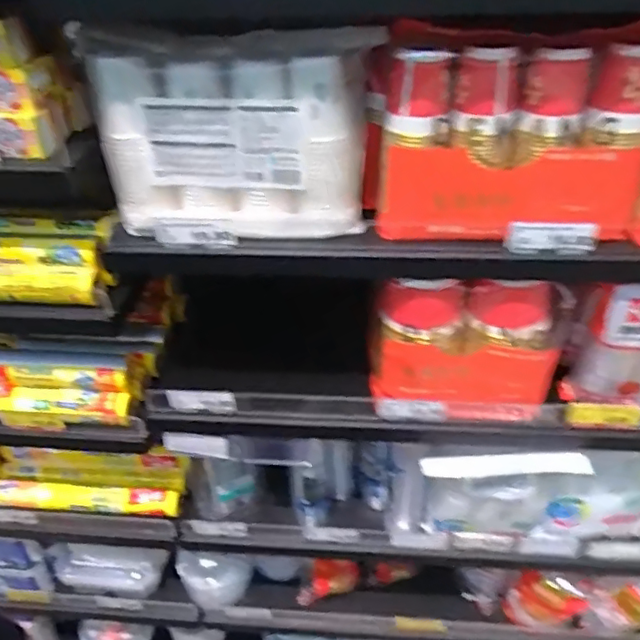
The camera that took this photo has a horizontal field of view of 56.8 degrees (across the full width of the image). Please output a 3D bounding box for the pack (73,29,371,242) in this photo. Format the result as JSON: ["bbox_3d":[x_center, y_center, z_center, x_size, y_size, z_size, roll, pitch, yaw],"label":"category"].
[{"bbox_3d":[-0.108,-0.205,0.678,0.316,0.198,0.106,6,36,10],"label":"pack"}]

